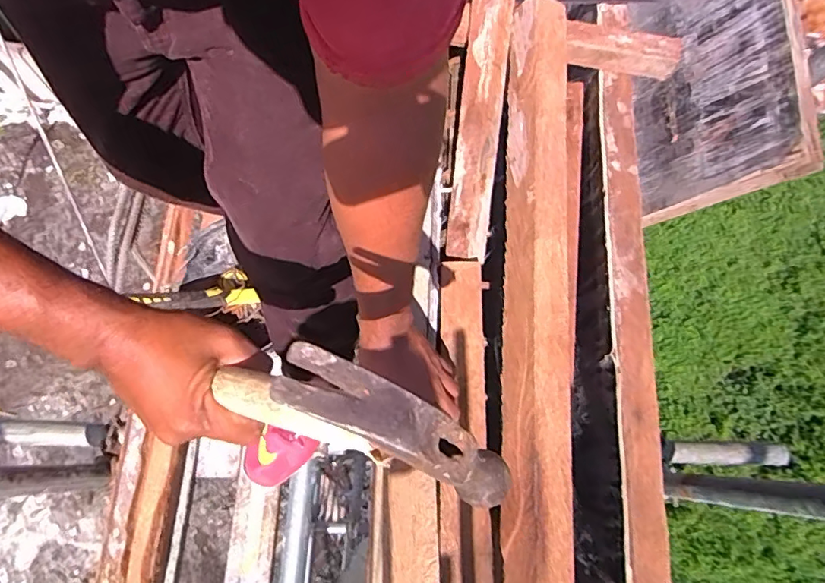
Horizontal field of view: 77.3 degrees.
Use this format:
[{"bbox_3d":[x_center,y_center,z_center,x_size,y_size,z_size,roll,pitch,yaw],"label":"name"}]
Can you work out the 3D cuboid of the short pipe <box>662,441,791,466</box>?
[{"bbox_3d":[0.668,0.347,1.106,0.265,0.051,0.047,2,73,-1],"label":"short pipe"}]

